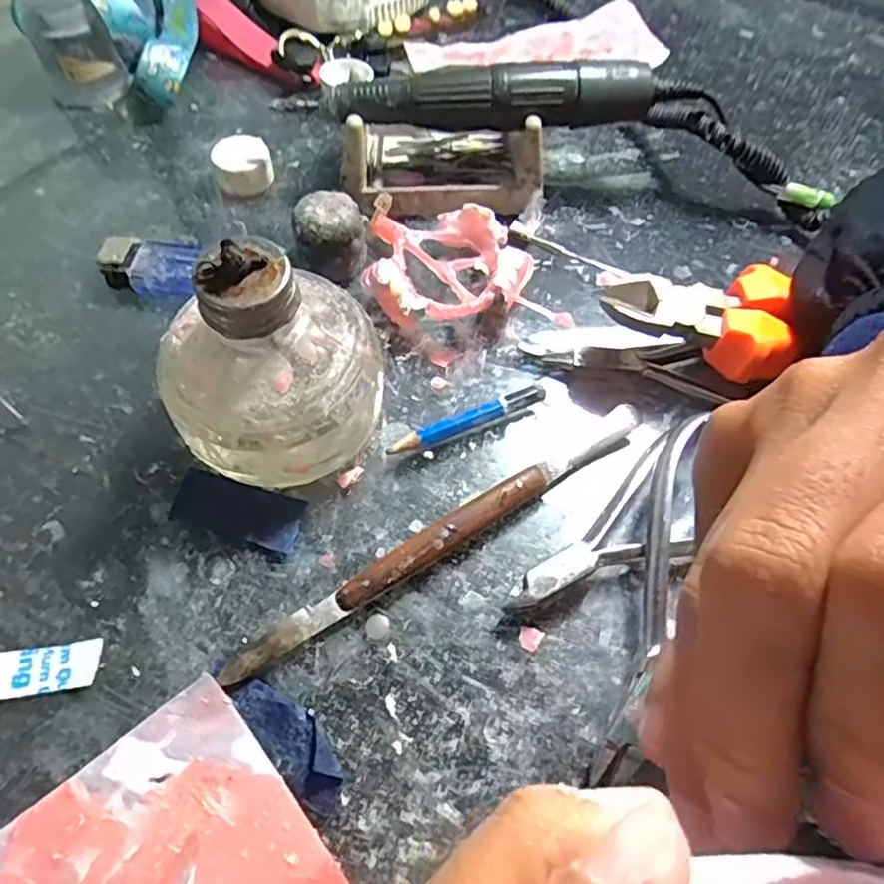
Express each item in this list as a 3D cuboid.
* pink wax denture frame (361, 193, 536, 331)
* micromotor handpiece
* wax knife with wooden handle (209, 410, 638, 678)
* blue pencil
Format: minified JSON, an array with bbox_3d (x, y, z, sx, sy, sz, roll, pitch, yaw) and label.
[{"bbox_3d":[0.003,-0.078,0.277,0.072,0.019,0.072,3,60,0],"label":"pink wax denture frame"},{"bbox_3d":[0.013,-0.157,0.284,0.166,0.020,0.021,-2,59,-3],"label":"micromotor handpiece"},{"bbox_3d":[0.005,0.031,0.218,0.169,0.010,0.012,-31,65,-17],"label":"wax knife with wooden handle"},{"bbox_3d":[0.010,-0.008,0.243,0.065,0.009,0.007,-20,63,-12],"label":"blue pencil"}]

